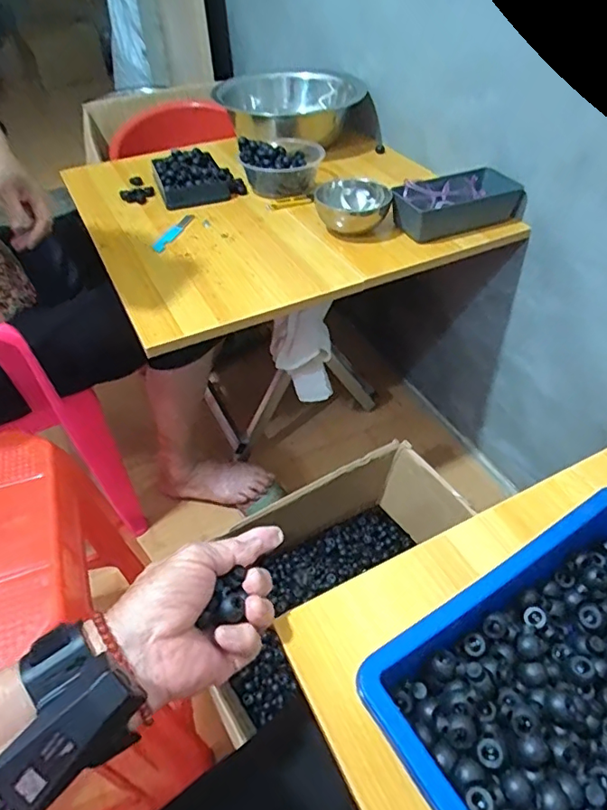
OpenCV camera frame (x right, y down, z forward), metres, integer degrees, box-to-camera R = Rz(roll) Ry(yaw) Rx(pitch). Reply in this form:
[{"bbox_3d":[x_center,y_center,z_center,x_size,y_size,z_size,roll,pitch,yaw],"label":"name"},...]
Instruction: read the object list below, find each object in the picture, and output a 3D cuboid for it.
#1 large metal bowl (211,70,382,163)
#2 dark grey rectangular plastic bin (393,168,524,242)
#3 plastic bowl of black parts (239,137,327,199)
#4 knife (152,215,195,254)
[{"bbox_3d":[-0.011,-0.566,1.045,0.255,0.111,0.255,-1,46,1],"label":"large metal bowl"},{"bbox_3d":[0.228,-0.302,0.796,0.193,0.049,0.091,-20,48,-16],"label":"dark grey rectangular plastic bin"},{"bbox_3d":[-0.038,-0.406,0.894,0.132,0.065,0.125,-1,46,1],"label":"plastic bowl of black parts"},{"bbox_3d":[-0.200,-0.258,0.805,0.024,0.012,0.104,15,48,17],"label":"knife"}]

